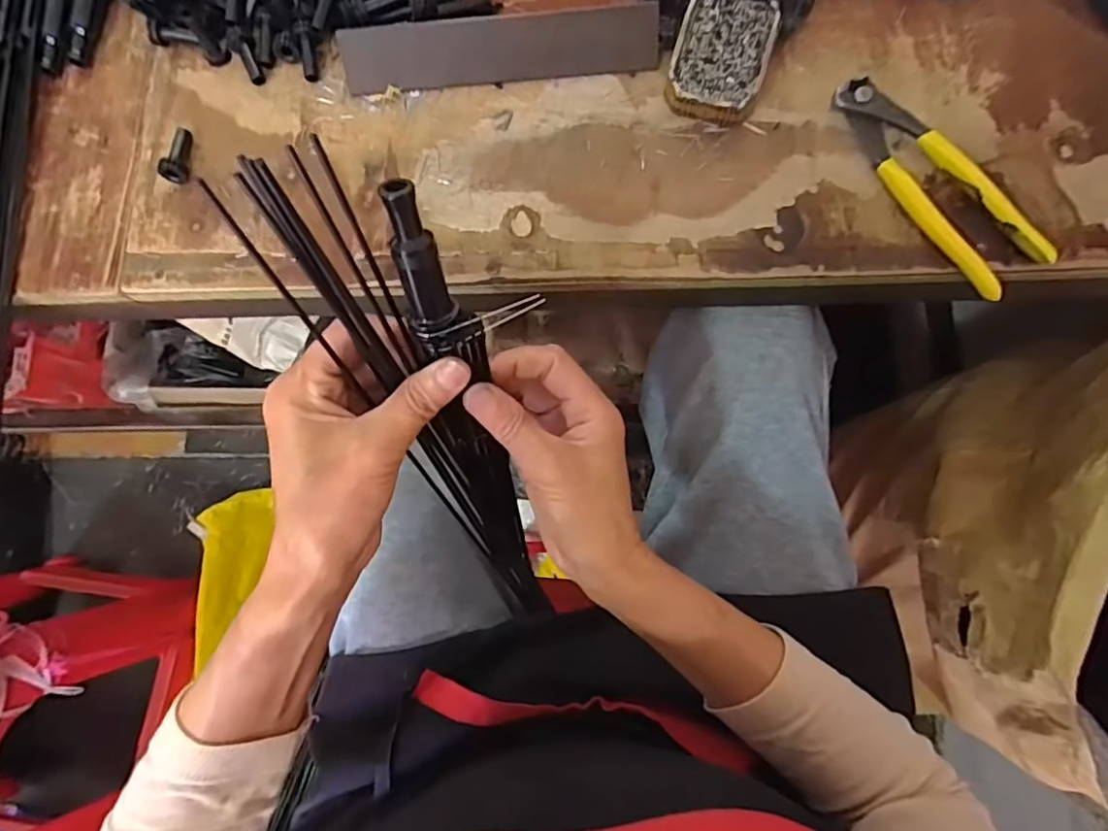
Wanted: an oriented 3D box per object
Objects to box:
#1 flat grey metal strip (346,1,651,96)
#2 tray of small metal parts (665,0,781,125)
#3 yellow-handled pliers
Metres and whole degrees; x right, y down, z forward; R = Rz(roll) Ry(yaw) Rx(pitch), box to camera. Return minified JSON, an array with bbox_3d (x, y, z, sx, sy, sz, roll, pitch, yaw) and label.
[{"bbox_3d":[-0.037,-0.253,0.403,0.215,0.007,0.041,-3,120,2],"label":"flat grey metal strip"},{"bbox_3d":[0.113,-0.243,0.391,0.060,0.020,0.091,16,80,6],"label":"tray of small metal parts"},{"bbox_3d":[0.236,-0.148,0.368,0.047,0.022,0.162,-36,79,-4],"label":"yellow-handled pliers"}]

